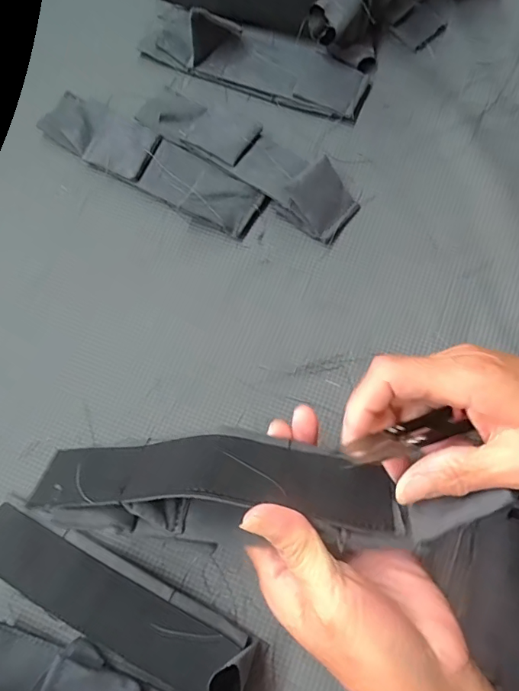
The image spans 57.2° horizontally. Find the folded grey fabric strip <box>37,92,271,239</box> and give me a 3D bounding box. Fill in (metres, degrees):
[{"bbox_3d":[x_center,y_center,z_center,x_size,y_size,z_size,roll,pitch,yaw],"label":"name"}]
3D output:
[{"bbox_3d":[-0.089,-0.151,0.386,0.201,0.013,0.051,33,78,9],"label":"folded grey fabric strip"}]

